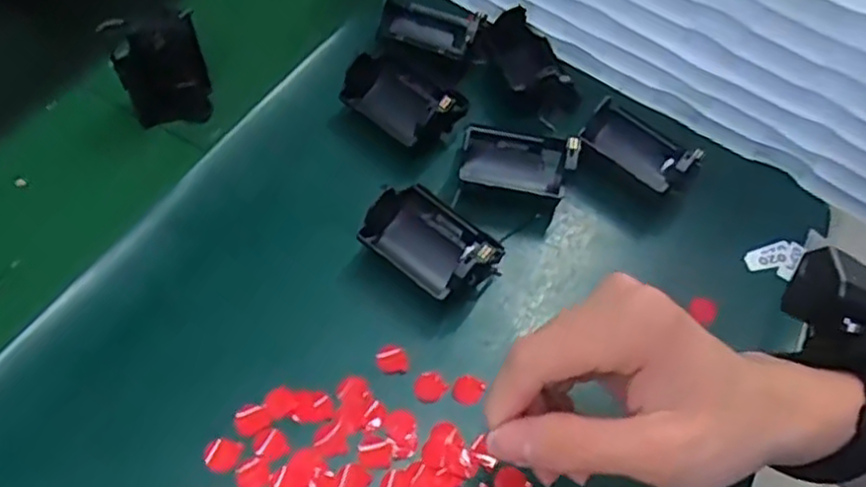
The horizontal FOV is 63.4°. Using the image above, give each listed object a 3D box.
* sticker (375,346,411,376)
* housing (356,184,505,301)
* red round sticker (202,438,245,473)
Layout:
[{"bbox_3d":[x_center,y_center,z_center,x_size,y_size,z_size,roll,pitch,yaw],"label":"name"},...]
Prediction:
[{"bbox_3d":[-0.022,0.062,0.378,0.017,0.004,0.016,2,57,-3],"label":"sticker"},{"bbox_3d":[0.000,-0.003,0.401,0.072,0.040,0.053,34,61,16],"label":"housing"},{"bbox_3d":[-0.104,0.104,0.345,0.017,0.004,0.016,2,57,-3],"label":"red round sticker"}]

